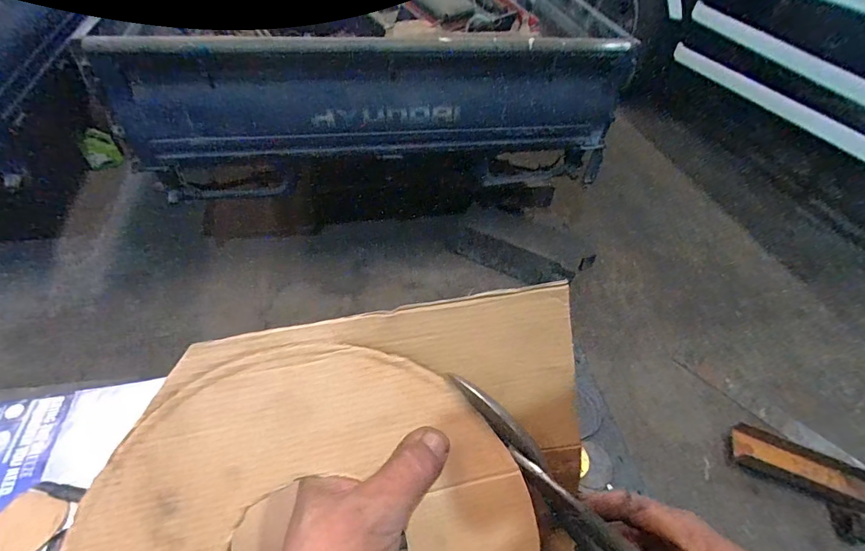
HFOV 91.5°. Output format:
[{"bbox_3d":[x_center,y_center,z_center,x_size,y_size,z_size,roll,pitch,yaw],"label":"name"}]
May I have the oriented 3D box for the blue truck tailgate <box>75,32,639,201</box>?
[{"bbox_3d":[-0.134,-0.586,1.551,1.761,0.555,0.147,-6,51,-10],"label":"blue truck tailgate"}]

